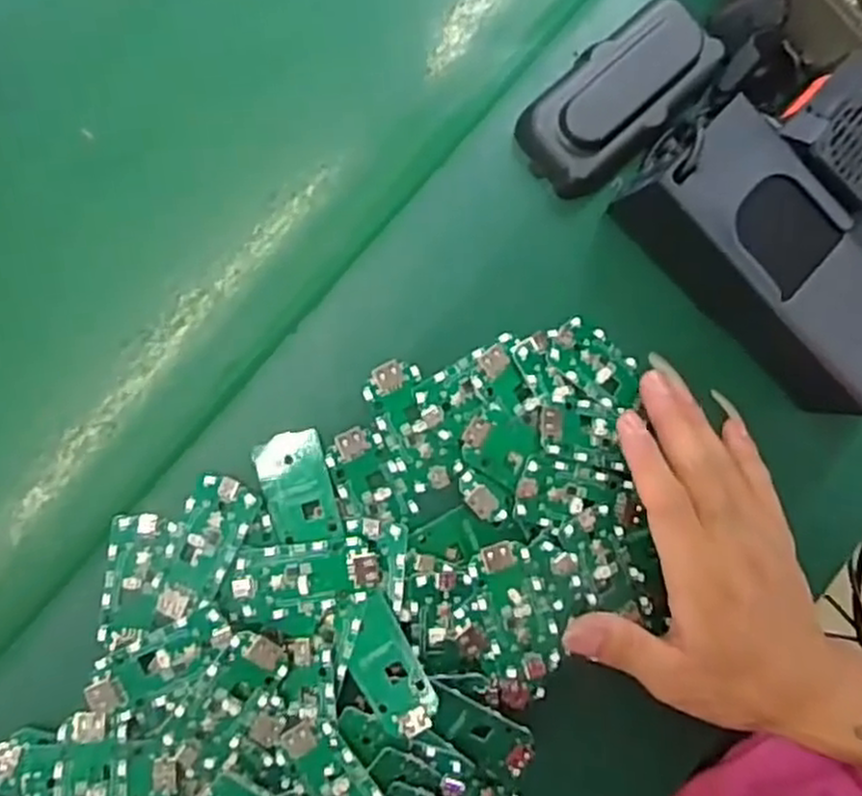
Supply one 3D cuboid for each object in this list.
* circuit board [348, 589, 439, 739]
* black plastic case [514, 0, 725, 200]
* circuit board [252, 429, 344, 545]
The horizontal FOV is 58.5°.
[{"bbox_3d":[-0.020,0.122,0.347,0.029,0.009,0.062,-26,90,-7],"label":"circuit board"},{"bbox_3d":[0.093,-0.147,0.376,0.101,0.029,0.051,-41,92,-7],"label":"black plastic case"},{"bbox_3d":[-0.062,0.042,0.358,0.031,0.009,0.051,-15,89,-7],"label":"circuit board"}]

